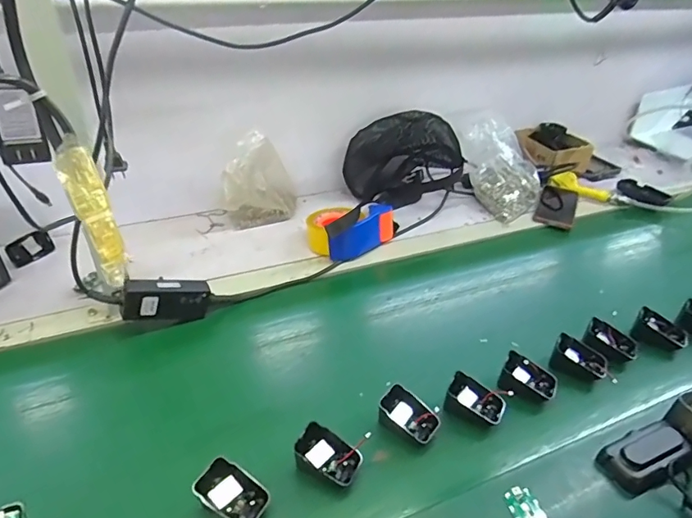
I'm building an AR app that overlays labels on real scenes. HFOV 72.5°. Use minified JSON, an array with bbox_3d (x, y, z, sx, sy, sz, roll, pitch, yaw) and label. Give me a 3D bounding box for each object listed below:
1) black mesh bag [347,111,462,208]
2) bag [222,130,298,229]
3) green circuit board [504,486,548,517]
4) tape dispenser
[{"bbox_3d":[0.116,-0.209,0.990,0.214,0.179,0.127,-14,40,-22],"label":"black mesh bag"},{"bbox_3d":[-0.159,-0.143,0.883,0.132,0.158,0.085,-2,37,-9],"label":"bag"},{"bbox_3d":[0.183,0.254,0.476,0.031,0.005,0.051,-5,37,-12],"label":"green circuit board"},{"bbox_3d":[0.008,-0.067,0.858,0.155,0.071,0.106,-21,43,-30],"label":"tape dispenser"}]

